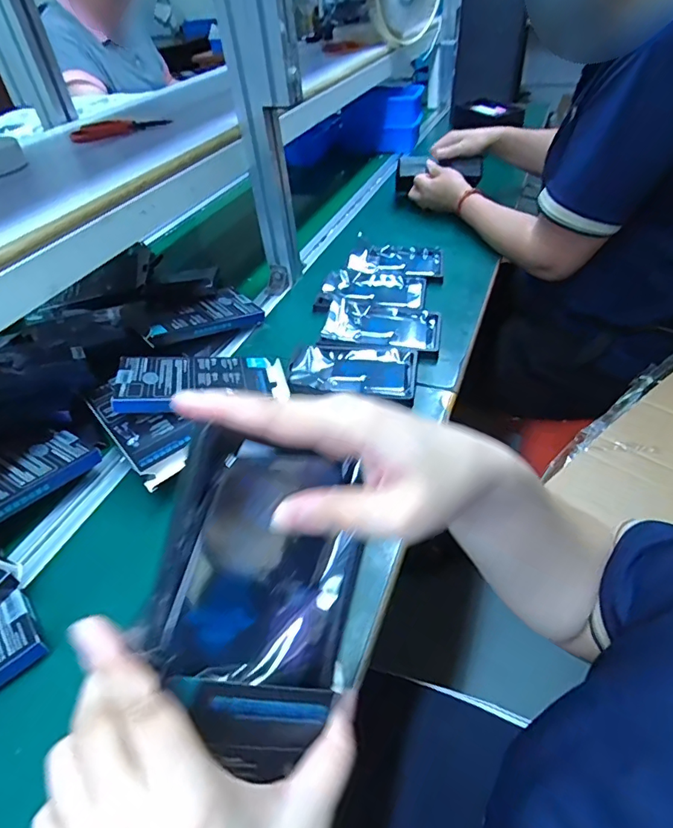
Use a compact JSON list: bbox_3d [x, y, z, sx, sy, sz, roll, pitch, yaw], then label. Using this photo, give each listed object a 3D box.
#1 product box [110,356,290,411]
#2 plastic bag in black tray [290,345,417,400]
[{"bbox_3d":[-0.155,-0.043,0.557,0.188,0.016,0.092,-8,40,-24],"label":"product box"},{"bbox_3d":[0.021,-0.054,0.602,0.150,0.015,0.092,6,44,13],"label":"plastic bag in black tray"}]

